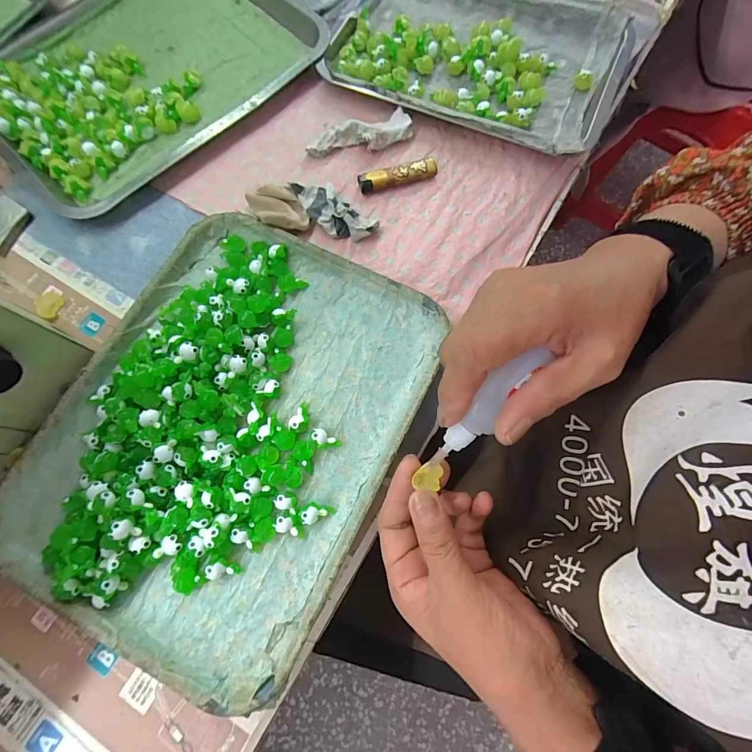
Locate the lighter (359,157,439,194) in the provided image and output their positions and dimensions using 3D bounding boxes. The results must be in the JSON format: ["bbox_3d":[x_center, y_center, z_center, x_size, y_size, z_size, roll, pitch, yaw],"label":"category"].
[{"bbox_3d":[0.022,-0.202,0.384,0.079,0.013,0.017,-15,76,-4],"label":"lighter"}]

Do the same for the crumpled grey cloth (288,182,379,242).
[{"bbox_3d":[-0.043,-0.159,0.368,0.085,0.023,0.037,39,78,9],"label":"crumpled grey cloth"}]

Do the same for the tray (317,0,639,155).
[{"bbox_3d":[0.111,-0.356,0.423,0.300,0.036,0.203,24,76,6],"label":"tray"}]

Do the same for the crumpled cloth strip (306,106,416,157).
[{"bbox_3d":[-0.018,-0.251,0.395,0.108,0.021,0.038,-21,76,-6],"label":"crumpled cloth strip"}]

